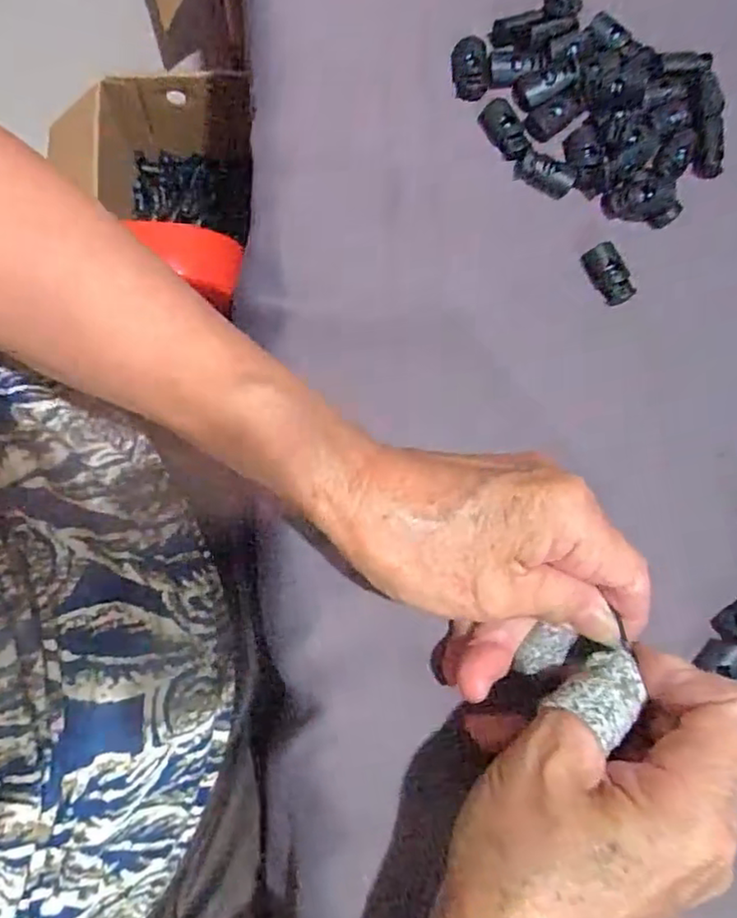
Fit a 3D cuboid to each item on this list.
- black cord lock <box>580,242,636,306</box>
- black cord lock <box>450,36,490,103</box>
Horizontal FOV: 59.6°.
[{"bbox_3d":[0.110,-0.085,0.295,0.012,0.013,0.029,-25,82,-8],"label":"black cord lock"},{"bbox_3d":[0.049,-0.188,0.311,0.018,0.010,0.026,-3,79,-4],"label":"black cord lock"}]

